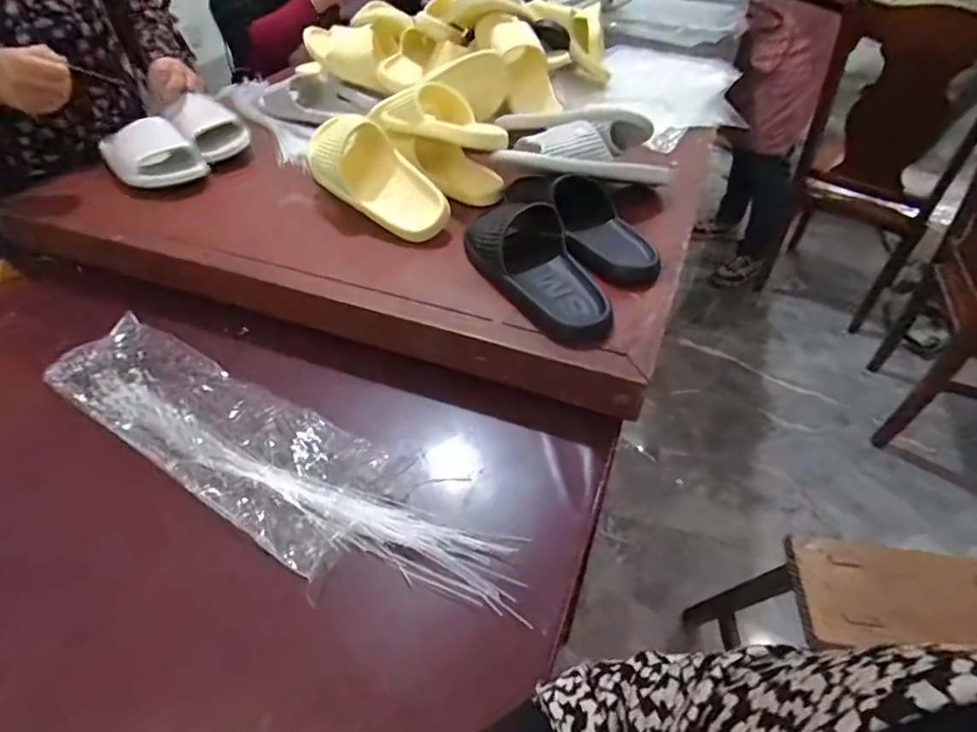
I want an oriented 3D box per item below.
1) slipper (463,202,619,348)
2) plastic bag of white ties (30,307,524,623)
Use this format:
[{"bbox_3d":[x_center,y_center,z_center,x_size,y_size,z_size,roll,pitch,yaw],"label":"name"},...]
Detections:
[{"bbox_3d":[0.063,-0.123,0.641,0.112,0.071,0.230,-17,48,-17],"label":"slipper"},{"bbox_3d":[-0.244,0.086,0.561,0.600,0.036,0.124,24,49,21],"label":"plastic bag of white ties"}]

